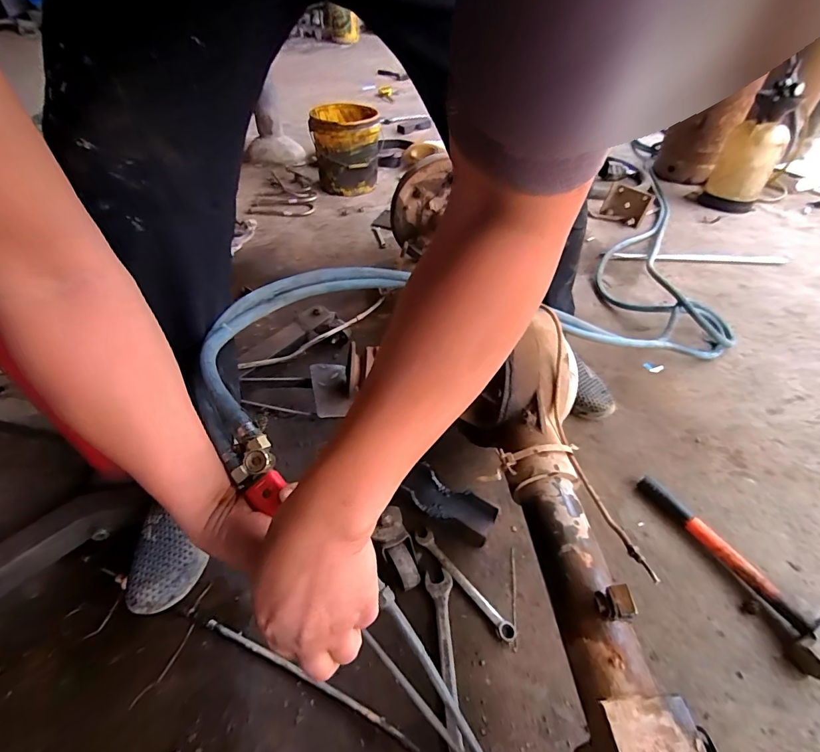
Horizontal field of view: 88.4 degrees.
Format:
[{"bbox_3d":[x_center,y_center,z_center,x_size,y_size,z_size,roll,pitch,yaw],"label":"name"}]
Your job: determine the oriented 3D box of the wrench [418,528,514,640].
[{"bbox_3d":[0.082,0.322,0.661,0.028,0.008,0.204,-30,52,-26],"label":"wrench"}]

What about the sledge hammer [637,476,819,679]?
[{"bbox_3d":[0.523,0.285,0.680,0.095,0.042,0.325,-17,48,-17],"label":"sledge hammer"}]

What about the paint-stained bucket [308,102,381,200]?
[{"bbox_3d":[-0.244,-0.874,1.648,0.252,0.255,0.279,-5,45,-5],"label":"paint-stained bucket"}]

